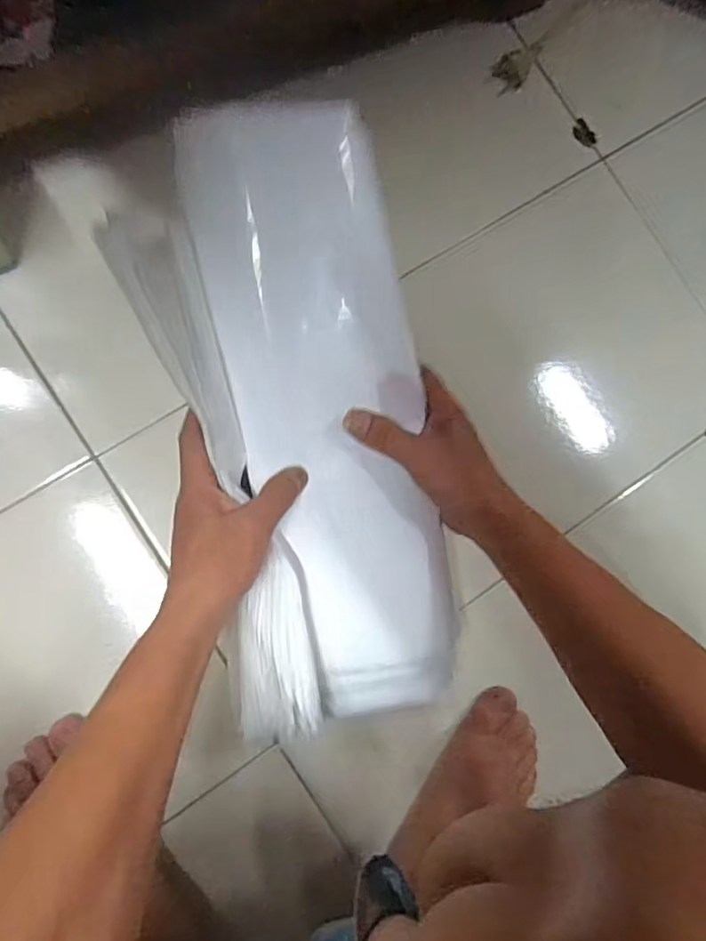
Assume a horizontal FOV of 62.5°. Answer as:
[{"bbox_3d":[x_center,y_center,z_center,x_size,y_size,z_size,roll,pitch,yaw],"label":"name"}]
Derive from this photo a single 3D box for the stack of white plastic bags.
[{"bbox_3d":[-0.024,-0.005,0.403,0.176,0.050,0.439,-12,102,-8],"label":"stack of white plastic bags"}]

